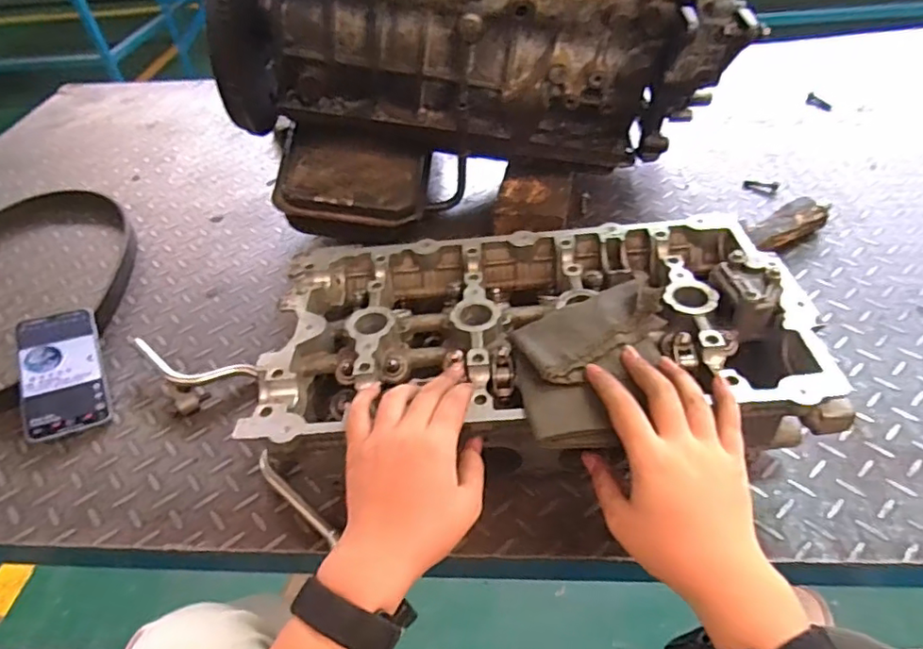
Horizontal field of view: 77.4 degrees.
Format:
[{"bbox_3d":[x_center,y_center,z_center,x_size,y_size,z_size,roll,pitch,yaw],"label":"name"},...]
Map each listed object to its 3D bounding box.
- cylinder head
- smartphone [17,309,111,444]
[{"bbox_3d":[0.061,0.028,0.522,0.441,0.125,0.247,-3,45,4],"label":"cylinder head"},{"bbox_3d":[-0.446,0.050,0.644,0.075,0.010,0.161,-8,59,-33],"label":"smartphone"}]

